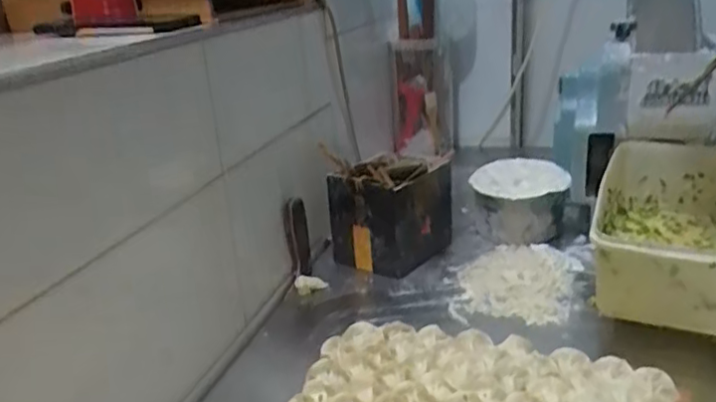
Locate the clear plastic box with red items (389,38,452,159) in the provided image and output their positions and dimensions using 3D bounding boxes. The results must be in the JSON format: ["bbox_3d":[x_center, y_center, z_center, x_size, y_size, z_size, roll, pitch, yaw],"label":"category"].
[{"bbox_3d":[0.127,-0.203,1.297,0.122,0.235,0.124,-2,21,10],"label":"clear plastic box with red items"}]

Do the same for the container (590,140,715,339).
[{"bbox_3d":[0.387,0.032,0.718,0.209,0.093,0.333,4,23,24],"label":"container"}]

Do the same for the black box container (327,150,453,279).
[{"bbox_3d":[0.050,0.008,0.930,0.130,0.152,0.144,11,26,37],"label":"black box container"}]

